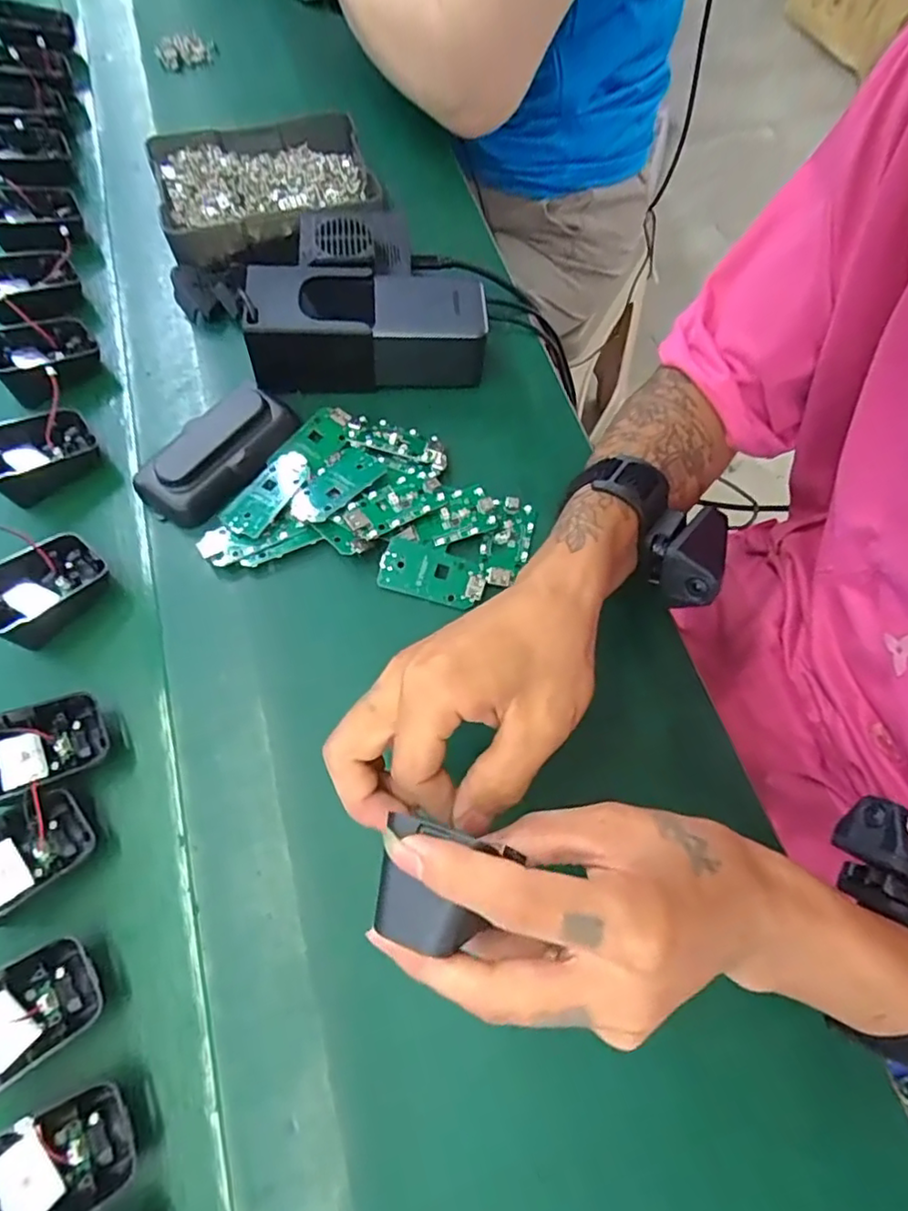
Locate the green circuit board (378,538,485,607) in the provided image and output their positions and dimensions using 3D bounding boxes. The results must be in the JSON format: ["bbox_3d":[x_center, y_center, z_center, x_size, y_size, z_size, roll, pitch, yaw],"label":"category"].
[{"bbox_3d":[-0.013,-0.021,0.371,0.062,0.006,0.033,12,69,6],"label":"green circuit board"}]

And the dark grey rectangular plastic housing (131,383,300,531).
[{"bbox_3d":[-0.152,-0.100,0.390,0.053,0.022,0.105,33,72,13],"label":"dark grey rectangular plastic housing"}]

